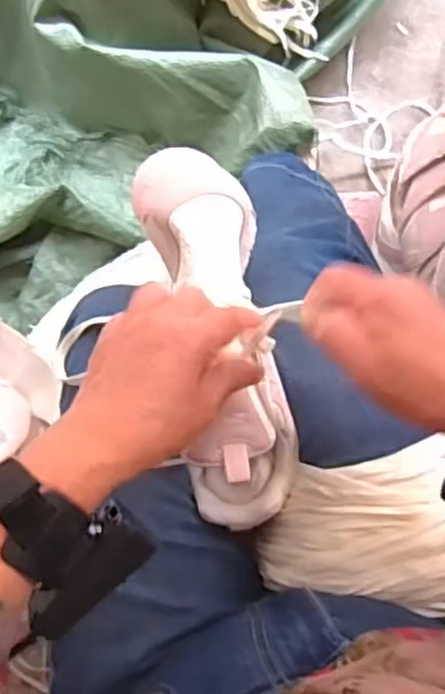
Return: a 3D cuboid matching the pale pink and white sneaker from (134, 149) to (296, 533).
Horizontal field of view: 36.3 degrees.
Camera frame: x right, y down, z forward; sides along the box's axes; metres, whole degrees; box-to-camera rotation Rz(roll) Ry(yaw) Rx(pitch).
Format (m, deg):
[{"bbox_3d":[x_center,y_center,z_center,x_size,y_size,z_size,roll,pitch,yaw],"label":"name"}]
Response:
[{"bbox_3d":[-0.003,-0.008,0.453,0.076,0.082,0.262,-10,93,4],"label":"pale pink and white sneaker"}]

